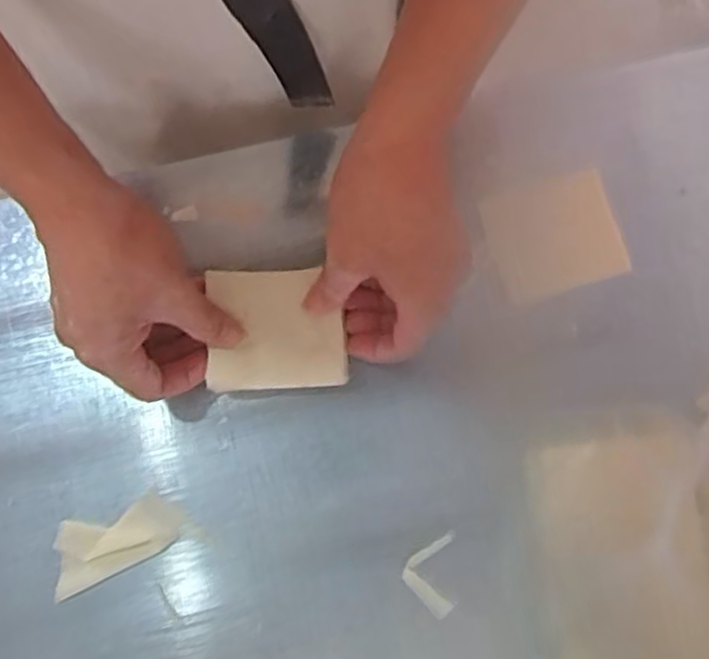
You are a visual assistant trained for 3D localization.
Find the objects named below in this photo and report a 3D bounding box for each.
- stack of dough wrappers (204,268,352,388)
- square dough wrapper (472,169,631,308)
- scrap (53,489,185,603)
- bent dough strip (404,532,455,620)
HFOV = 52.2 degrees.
[{"bbox_3d":[-0.051,-0.001,0.474,0.086,0.014,0.077,-3,79,0],"label":"stack of dough wrappers"},{"bbox_3d":[0.136,-0.064,0.498,0.084,0.008,0.075,-16,79,-2],"label":"square dough wrapper"},{"bbox_3d":[-0.154,0.135,0.465,0.088,0.004,0.042,-24,80,-4],"label":"scrap"},{"bbox_3d":[0.047,0.156,0.460,0.031,0.010,0.052,-1,79,1],"label":"bent dough strip"}]

